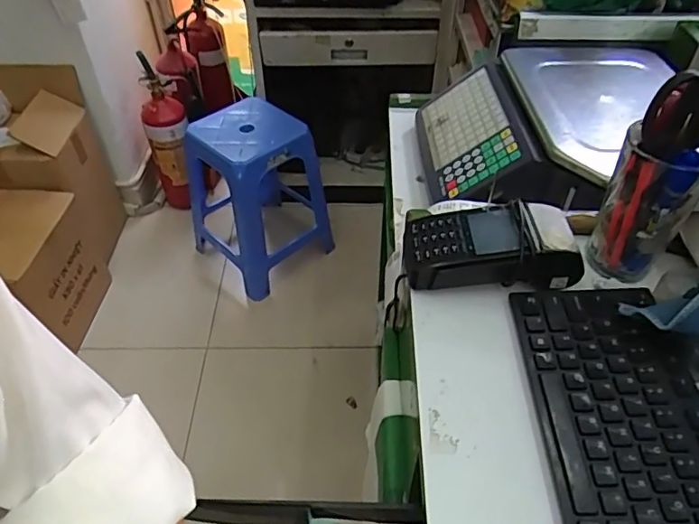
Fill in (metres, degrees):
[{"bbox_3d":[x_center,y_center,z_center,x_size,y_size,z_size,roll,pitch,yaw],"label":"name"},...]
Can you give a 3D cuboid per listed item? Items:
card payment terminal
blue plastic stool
[{"bbox_3d":[0.133,-0.021,0.518,0.156,0.044,0.084,3,46,3],"label":"card payment terminal"},{"bbox_3d":[-0.267,-0.206,1.604,0.363,0.424,0.378,-35,55,-29],"label":"blue plastic stool"}]

